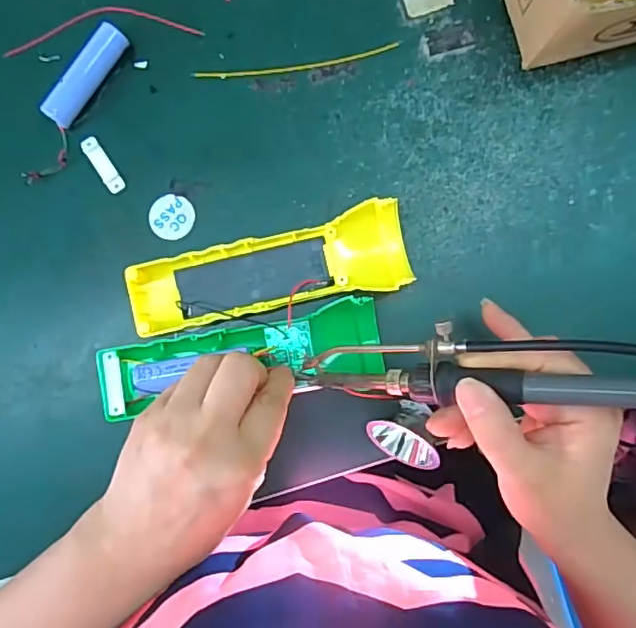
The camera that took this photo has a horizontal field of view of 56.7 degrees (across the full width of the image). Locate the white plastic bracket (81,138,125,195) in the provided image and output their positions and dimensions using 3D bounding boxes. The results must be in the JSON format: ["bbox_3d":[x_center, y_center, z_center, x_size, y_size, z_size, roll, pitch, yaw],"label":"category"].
[{"bbox_3d":[-0.132,-0.091,0.361,0.010,0.004,0.038,-33,89,0],"label":"white plastic bracket"}]

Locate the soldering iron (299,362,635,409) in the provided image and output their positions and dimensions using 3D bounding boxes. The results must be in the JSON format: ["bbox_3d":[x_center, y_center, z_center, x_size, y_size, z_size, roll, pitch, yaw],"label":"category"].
[{"bbox_3d":[0.086,0.034,0.270,0.202,0.015,0.017,-1,89,30],"label":"soldering iron"}]

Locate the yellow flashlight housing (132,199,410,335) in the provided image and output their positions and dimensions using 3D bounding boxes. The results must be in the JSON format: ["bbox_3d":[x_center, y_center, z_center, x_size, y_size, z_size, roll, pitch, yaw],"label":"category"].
[{"bbox_3d":[-0.029,-0.026,0.350,0.161,0.026,0.049,-11,89,0],"label":"yellow flashlight housing"}]

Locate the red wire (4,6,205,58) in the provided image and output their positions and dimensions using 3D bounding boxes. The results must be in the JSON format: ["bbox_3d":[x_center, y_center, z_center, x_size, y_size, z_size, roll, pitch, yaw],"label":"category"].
[{"bbox_3d":[-0.134,-0.180,0.366,0.121,0.006,0.026,-7,89,0],"label":"red wire"}]

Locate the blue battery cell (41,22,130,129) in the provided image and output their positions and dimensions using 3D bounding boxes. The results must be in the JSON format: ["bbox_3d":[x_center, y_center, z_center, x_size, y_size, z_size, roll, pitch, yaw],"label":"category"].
[{"bbox_3d":[-0.139,-0.143,0.355,0.018,0.015,0.067,36,89,1],"label":"blue battery cell"}]

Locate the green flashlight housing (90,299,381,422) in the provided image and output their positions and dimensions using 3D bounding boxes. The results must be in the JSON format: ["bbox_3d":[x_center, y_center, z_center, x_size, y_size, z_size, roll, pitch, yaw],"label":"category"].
[{"bbox_3d":[-0.045,0.026,0.340,0.164,0.024,0.043,-10,89,-3],"label":"green flashlight housing"}]

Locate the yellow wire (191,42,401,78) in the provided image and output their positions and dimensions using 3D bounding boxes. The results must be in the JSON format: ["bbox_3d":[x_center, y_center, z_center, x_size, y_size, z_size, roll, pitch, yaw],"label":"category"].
[{"bbox_3d":[-0.013,-0.156,0.367,0.128,0.004,0.008,-9,89,0],"label":"yellow wire"}]

